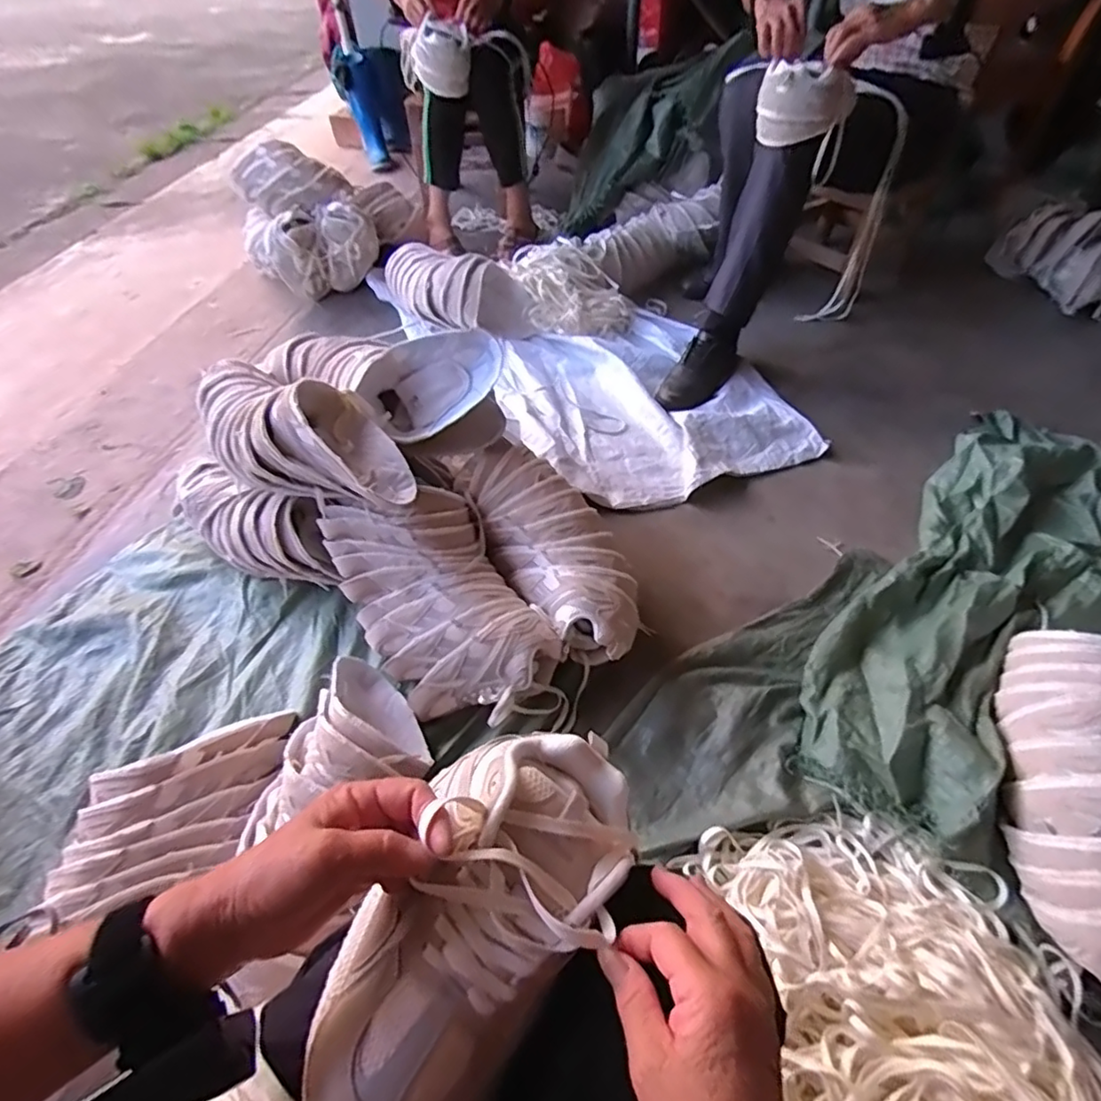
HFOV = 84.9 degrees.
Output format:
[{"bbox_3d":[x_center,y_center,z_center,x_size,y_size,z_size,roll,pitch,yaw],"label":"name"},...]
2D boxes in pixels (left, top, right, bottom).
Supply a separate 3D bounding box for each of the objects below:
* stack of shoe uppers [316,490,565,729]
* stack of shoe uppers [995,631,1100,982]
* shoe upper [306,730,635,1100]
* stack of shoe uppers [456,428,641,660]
[{"bbox_3d":[-0.165,0.066,0.875,0.222,0.154,0.360,-27,54,-18],"label":"stack of shoe uppers"},{"bbox_3d":[0.637,0.283,0.711,0.172,0.137,0.410,20,54,18],"label":"stack of shoe uppers"},{"bbox_3d":[-0.044,0.217,0.359,0.127,0.080,0.236,25,64,21],"label":"shoe upper"},{"bbox_3d":[0.006,-0.005,0.920,0.158,0.105,0.381,-26,66,-17],"label":"stack of shoe uppers"}]

